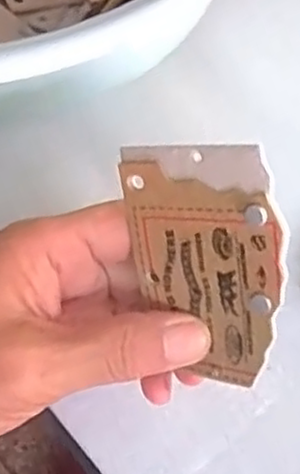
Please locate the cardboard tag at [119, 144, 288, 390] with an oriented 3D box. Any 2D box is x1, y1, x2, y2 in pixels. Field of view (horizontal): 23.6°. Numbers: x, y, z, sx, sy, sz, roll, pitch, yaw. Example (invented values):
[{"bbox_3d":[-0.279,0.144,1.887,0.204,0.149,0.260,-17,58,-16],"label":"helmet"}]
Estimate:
[{"bbox_3d":[0.019,0.010,0.241,0.054,0.082,0.004,1,19,31],"label":"cardboard tag"}]

